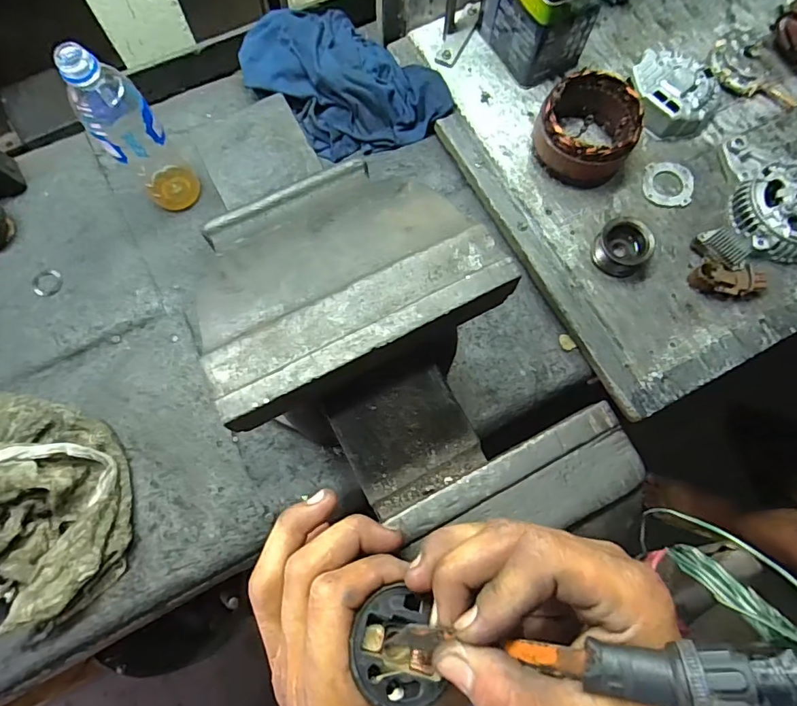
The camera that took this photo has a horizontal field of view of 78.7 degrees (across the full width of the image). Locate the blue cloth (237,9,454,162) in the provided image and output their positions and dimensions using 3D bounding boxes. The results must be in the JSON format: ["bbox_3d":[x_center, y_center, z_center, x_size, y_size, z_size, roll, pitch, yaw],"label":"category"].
[{"bbox_3d":[-0.067,-0.345,0.623,0.237,0.071,0.172,40,78,10],"label":"blue cloth"}]

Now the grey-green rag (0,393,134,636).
[{"bbox_3d":[-0.372,0.148,0.479,0.179,0.082,0.222,-11,75,-3],"label":"grey-green rag"}]

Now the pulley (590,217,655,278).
[{"bbox_3d":[0.254,-0.121,0.555,0.058,0.034,0.059,0,75,0],"label":"pulley"}]

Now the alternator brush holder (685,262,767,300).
[{"bbox_3d":[0.372,-0.081,0.549,0.077,0.028,0.033,9,75,2],"label":"alternator brush holder"}]

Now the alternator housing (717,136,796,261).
[{"bbox_3d":[0.453,-0.188,0.569,0.117,0.044,0.161,2,75,0],"label":"alternator housing"}]

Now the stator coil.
[{"bbox_3d":[0.222,-0.262,0.573,0.111,0.076,0.111,30,77,8],"label":"stator coil"}]

